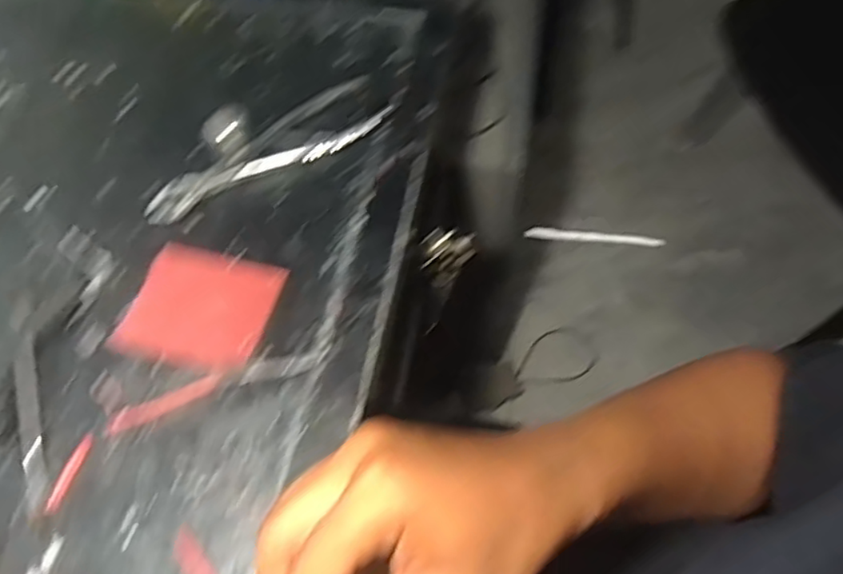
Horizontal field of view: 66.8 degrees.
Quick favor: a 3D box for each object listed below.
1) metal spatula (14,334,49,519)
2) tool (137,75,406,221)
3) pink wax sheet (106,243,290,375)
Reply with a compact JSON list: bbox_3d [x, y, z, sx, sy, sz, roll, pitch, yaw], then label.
[{"bbox_3d":[-0.254,0.088,0.415,0.014,0.005,0.120,-12,64,-20],"label":"metal spatula"},{"bbox_3d":[-0.119,-0.110,0.518,0.214,0.011,0.058,-32,64,-14],"label":"tool"},{"bbox_3d":[-0.155,0.014,0.452,0.097,0.004,0.085,14,65,7],"label":"pink wax sheet"}]

